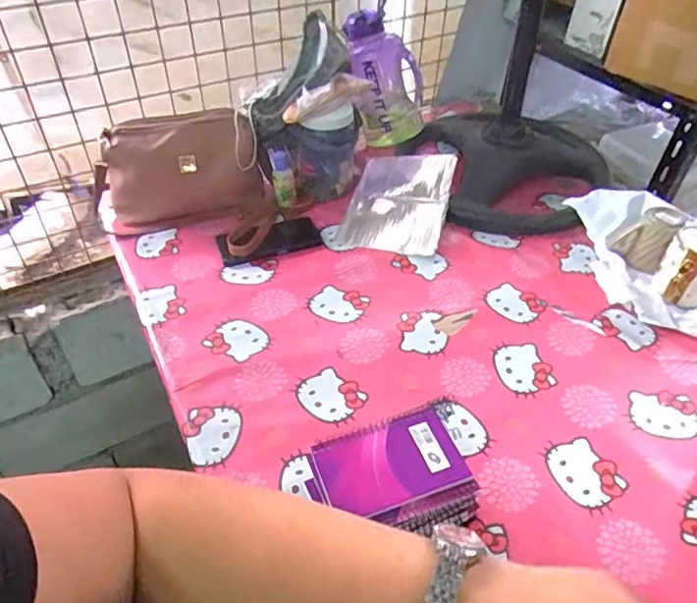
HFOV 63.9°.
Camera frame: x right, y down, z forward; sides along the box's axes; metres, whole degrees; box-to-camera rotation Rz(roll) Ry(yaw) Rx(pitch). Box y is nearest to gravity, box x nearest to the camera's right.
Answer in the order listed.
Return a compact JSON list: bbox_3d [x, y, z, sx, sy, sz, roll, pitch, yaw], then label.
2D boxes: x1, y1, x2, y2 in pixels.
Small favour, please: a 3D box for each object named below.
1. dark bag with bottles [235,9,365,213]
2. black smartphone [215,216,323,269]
[{"bbox_3d":[-0.085,-0.344,1.037,0.215,0.248,0.271,-1,44,-1],"label":"dark bag with bottles"},{"bbox_3d":[-0.134,-0.101,0.937,0.166,0.014,0.094,-20,47,-20],"label":"black smartphone"}]

